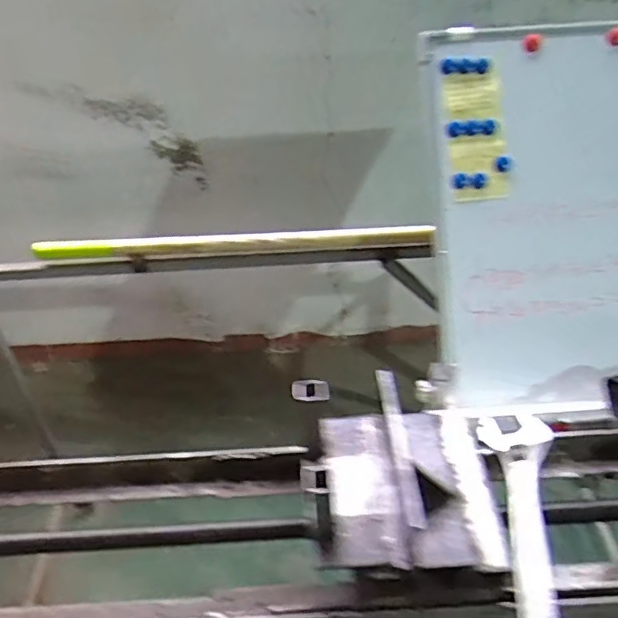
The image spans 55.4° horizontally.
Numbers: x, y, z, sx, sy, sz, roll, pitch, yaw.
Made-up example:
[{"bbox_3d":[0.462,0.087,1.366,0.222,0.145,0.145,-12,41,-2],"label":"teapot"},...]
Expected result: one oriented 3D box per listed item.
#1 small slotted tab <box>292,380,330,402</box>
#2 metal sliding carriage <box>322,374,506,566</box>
[{"bbox_3d":[0.002,0.086,0.618,0.039,0.012,0.022,-1,42,3],"label":"small slotted tab"},{"bbox_3d":[0.105,0.163,0.614,0.172,0.099,0.175,-2,41,0],"label":"metal sliding carriage"}]

